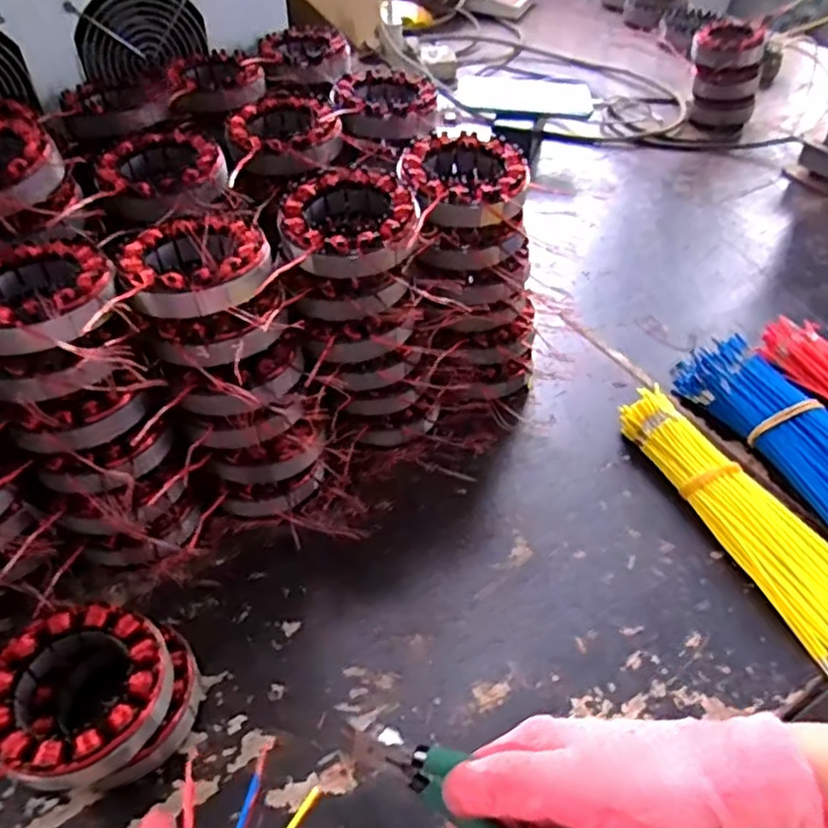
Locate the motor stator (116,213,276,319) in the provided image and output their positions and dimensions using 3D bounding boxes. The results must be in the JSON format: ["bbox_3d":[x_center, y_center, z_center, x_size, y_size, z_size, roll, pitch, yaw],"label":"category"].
[{"bbox_3d":[-0.130,-0.092,0.411,0.084,0.025,0.090,-12,47,-14],"label":"motor stator"}]

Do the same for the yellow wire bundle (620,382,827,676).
[{"bbox_3d":[0.239,0.070,0.476,0.069,0.028,0.239,-16,48,-17],"label":"yellow wire bundle"}]

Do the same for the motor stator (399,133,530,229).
[{"bbox_3d":[0.034,-0.160,0.470,0.082,0.030,0.082,2,45,0],"label":"motor stator"}]

